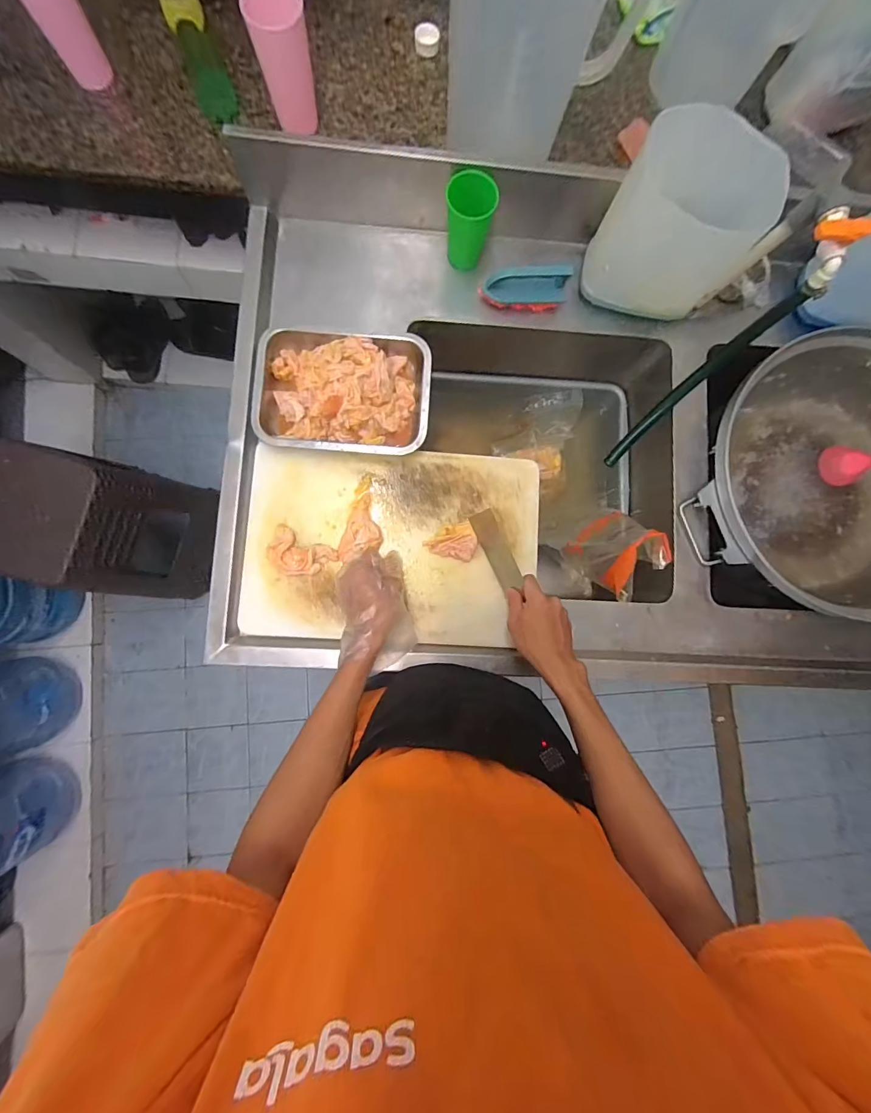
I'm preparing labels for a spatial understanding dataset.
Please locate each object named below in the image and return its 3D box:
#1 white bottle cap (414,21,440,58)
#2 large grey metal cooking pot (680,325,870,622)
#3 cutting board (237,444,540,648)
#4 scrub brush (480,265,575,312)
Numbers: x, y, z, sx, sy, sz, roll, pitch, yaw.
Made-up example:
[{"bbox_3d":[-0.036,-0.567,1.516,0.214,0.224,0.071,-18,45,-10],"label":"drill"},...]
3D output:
[{"bbox_3d":[-0.013,-0.839,0.690,0.039,0.021,0.039,0,88,-3],"label":"white bottle cap"},{"bbox_3d":[0.671,-0.136,0.719,0.443,0.143,0.458,0,88,-3],"label":"large grey metal cooking pot"},{"bbox_3d":[-0.063,-0.019,0.657,0.441,0.026,0.291,3,88,-3],"label":"cutting board"},{"bbox_3d":[0.142,-0.428,0.677,0.133,0.053,0.042,2,88,-3],"label":"scrub brush"}]

